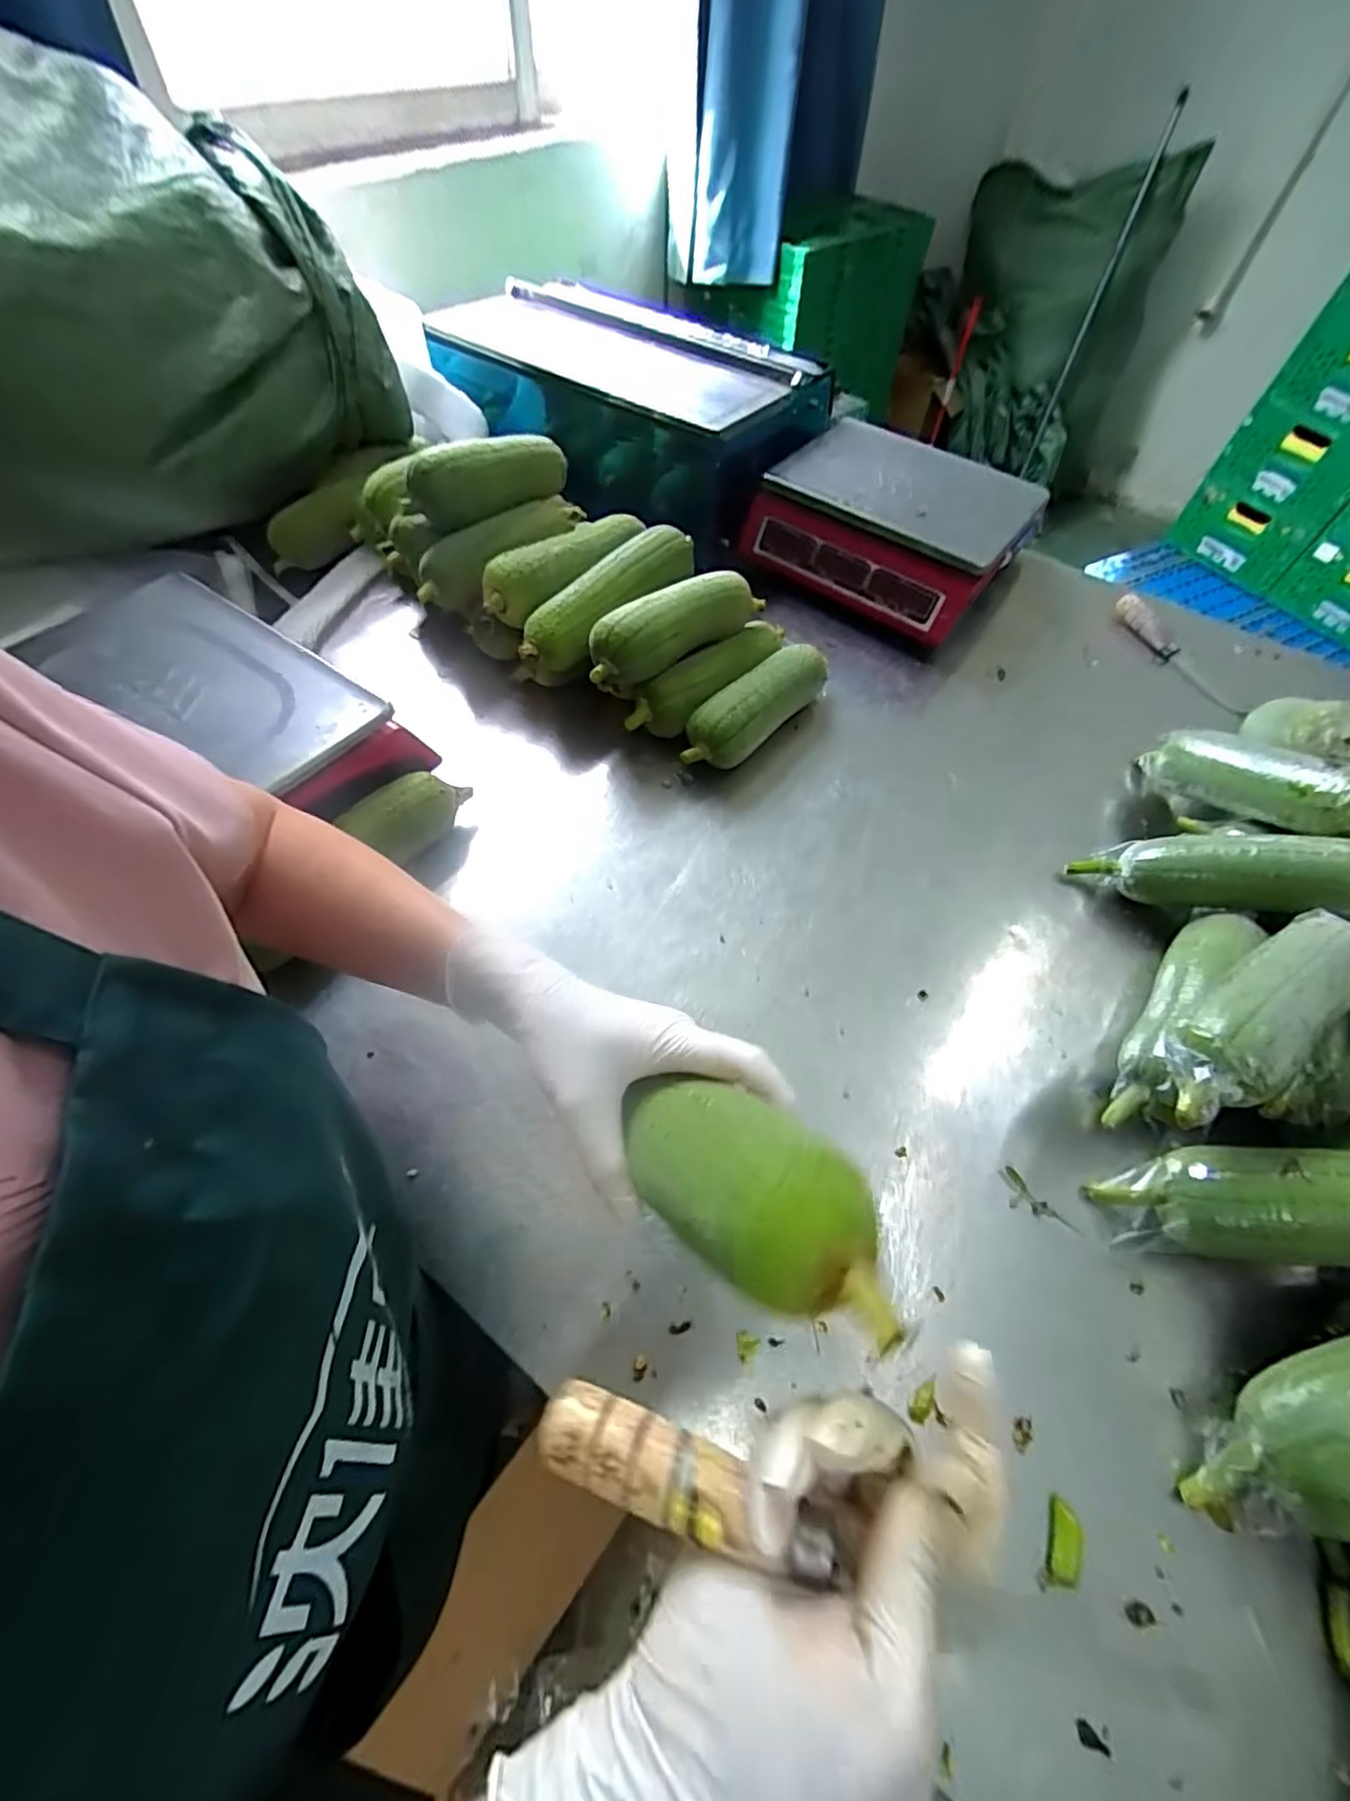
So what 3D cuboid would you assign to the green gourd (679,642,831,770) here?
[{"bbox_3d":[0.086,-0.195,0.631,0.059,0.070,0.199,38,64,19],"label":"green gourd"}]

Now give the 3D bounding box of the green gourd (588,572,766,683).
[{"bbox_3d":[0.003,-0.279,0.616,0.207,0.057,0.057,-37,67,-23],"label":"green gourd"}]

